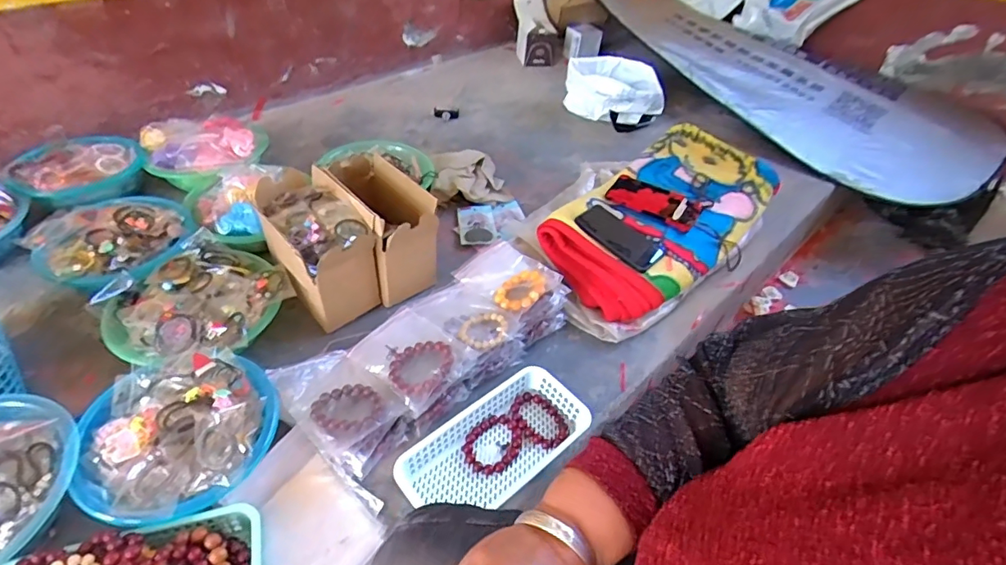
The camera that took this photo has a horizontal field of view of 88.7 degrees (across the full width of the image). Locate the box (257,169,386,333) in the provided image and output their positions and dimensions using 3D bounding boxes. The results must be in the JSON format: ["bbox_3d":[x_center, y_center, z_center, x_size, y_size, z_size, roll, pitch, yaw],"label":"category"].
[{"bbox_3d":[-0.308,-0.063,0.858,0.127,0.165,0.223,-28,53,-31],"label":"box"}]

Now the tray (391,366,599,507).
[{"bbox_3d":[-0.006,0.224,0.713,0.260,0.042,0.129,-31,55,-32],"label":"tray"}]

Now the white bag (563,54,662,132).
[{"bbox_3d":[0.308,-0.534,1.447,0.270,0.131,0.210,11,44,5],"label":"white bag"}]

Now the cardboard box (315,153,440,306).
[{"bbox_3d":[-0.212,-0.102,0.908,0.115,0.169,0.235,-26,52,-29],"label":"cardboard box"}]

